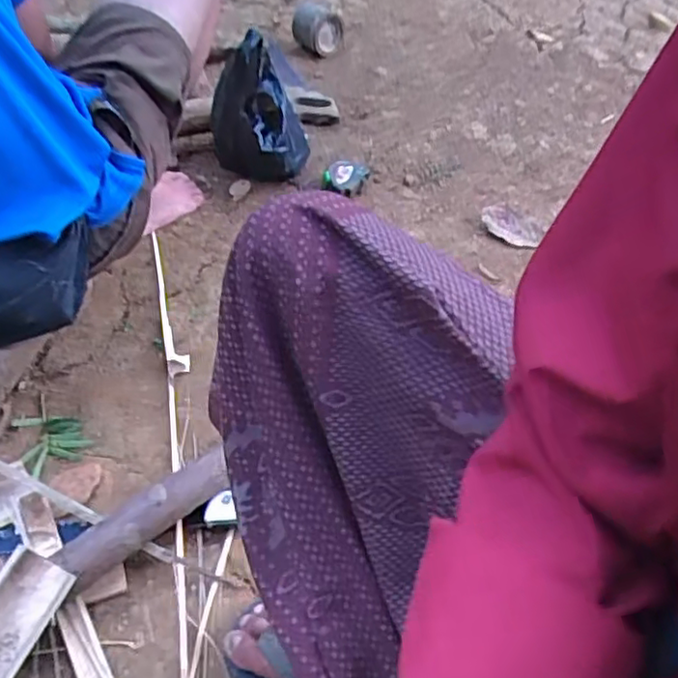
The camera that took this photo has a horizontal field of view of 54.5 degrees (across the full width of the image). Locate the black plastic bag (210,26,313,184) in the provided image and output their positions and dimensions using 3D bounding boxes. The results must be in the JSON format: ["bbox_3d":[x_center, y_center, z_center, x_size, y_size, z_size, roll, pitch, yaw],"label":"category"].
[{"bbox_3d":[-0.137,-0.387,1.135,0.164,0.219,0.178,-7,50,-7],"label":"black plastic bag"}]

